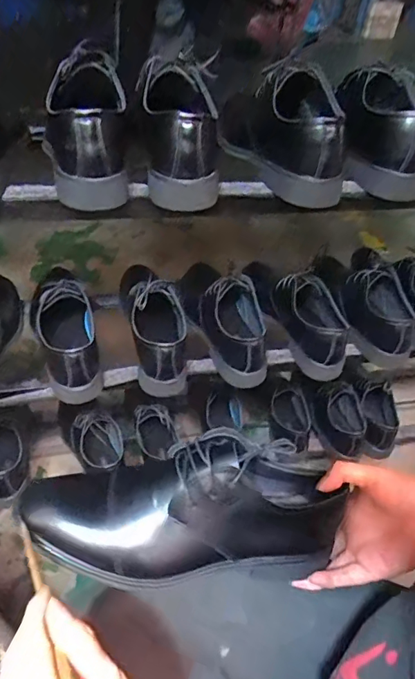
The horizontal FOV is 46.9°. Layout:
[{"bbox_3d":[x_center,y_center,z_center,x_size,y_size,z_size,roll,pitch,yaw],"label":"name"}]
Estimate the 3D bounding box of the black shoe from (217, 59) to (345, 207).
[{"bbox_3d":[0.094,-0.250,0.557,0.089,0.114,0.185,-15,47,-21],"label":"black shoe"}]

